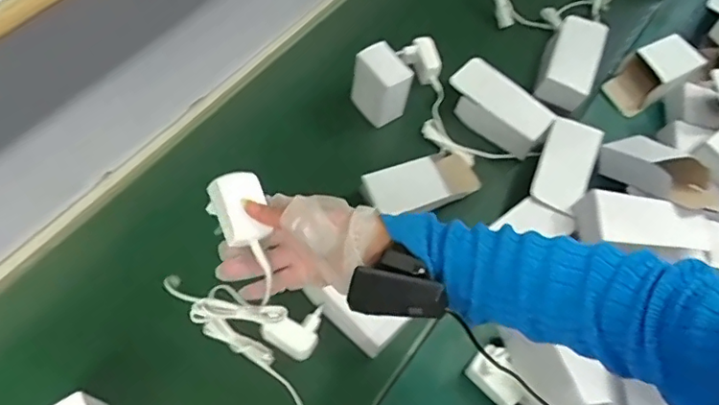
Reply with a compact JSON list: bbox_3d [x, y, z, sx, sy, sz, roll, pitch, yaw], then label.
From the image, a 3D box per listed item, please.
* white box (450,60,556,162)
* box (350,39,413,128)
[{"bbox_3d":[0.191,-0.138,0.781,0.158,0.040,0.081,42,67,18],"label":"white box"},{"bbox_3d":[0.031,-0.155,0.741,0.048,0.081,0.076,-32,68,-19],"label":"box"}]

